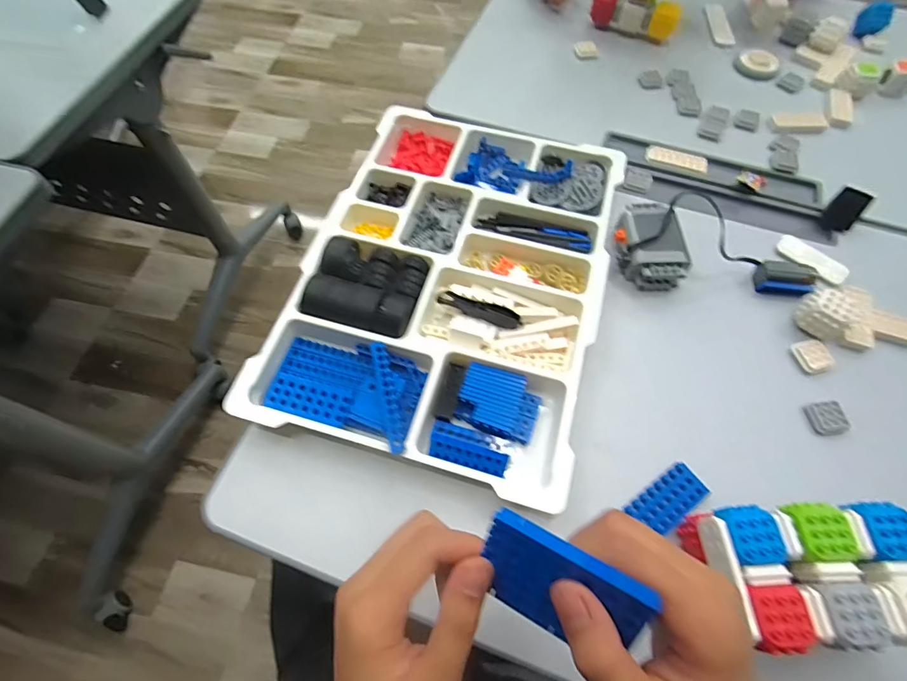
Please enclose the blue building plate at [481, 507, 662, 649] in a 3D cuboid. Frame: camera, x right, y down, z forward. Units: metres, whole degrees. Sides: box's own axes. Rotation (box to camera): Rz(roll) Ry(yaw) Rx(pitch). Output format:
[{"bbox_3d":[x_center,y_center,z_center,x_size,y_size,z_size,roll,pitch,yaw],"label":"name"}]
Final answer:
[{"bbox_3d":[0.044,0.107,0.193,0.068,0.045,0.008,23,26,19],"label":"blue building plate"}]

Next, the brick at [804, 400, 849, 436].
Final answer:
[{"bbox_3d":[0.306,0.064,0.370,0.023,0.013,0.027,-11,63,-6],"label":"brick"}]

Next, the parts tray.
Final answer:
[{"bbox_3d":[0.003,-0.067,0.423,0.263,0.038,0.369,15,63,7],"label":"parts tray"}]

